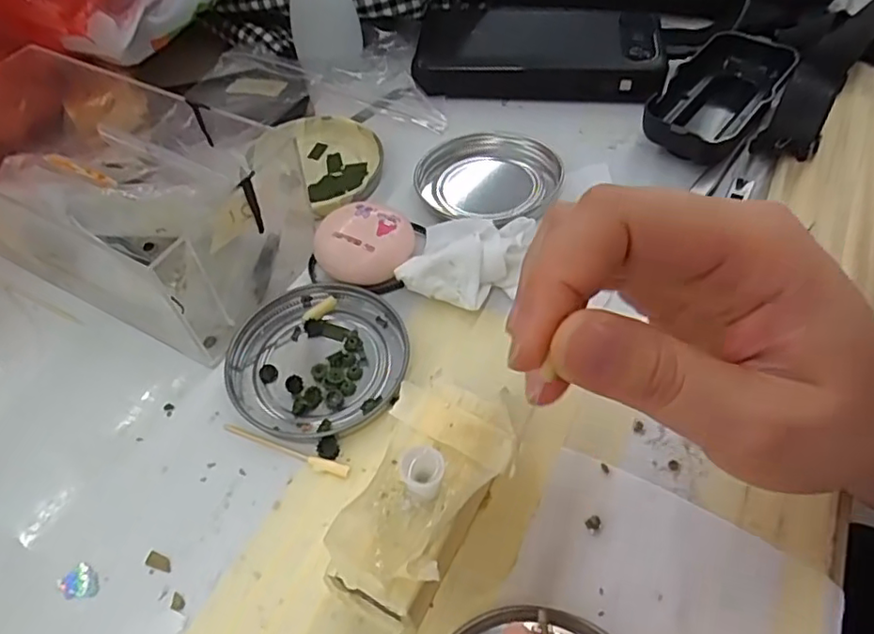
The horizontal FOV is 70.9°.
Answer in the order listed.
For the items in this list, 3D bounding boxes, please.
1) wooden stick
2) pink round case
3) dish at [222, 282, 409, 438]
[{"bbox_3d":[-0.063,0.054,0.253,0.059,0.004,0.006,16,56,14],"label":"wooden stick"},{"bbox_3d":[-0.036,-0.035,0.304,0.047,0.023,0.040,1,54,4],"label":"pink round case"},{"bbox_3d":[-0.054,0.018,0.277,0.076,0.008,0.075,-1,53,2],"label":"dish"}]

